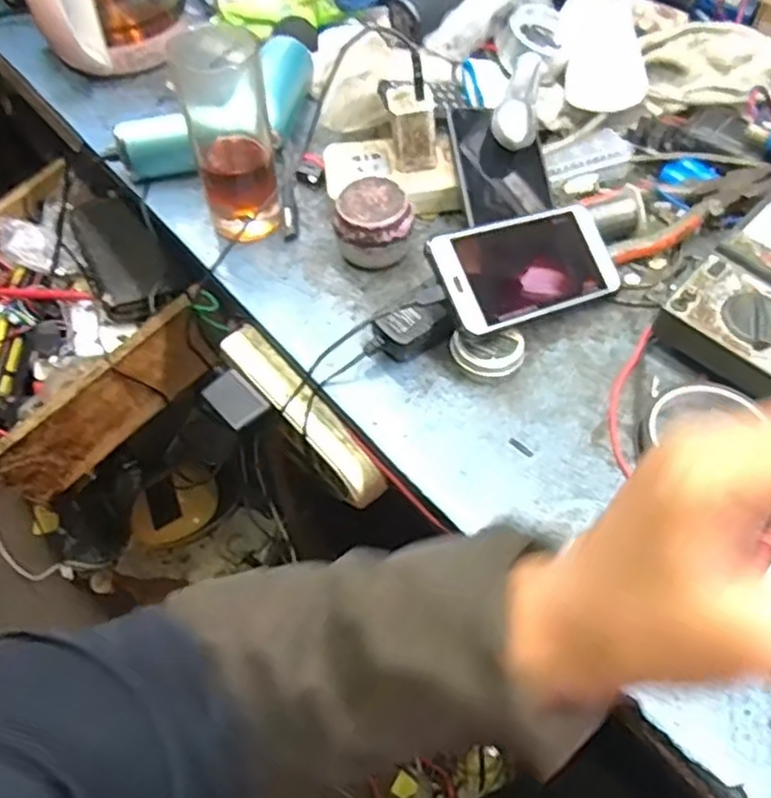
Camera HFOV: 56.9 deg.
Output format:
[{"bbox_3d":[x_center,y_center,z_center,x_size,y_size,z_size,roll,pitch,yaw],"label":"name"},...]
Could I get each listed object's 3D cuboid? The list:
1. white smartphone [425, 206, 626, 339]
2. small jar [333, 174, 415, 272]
[{"bbox_3d":[0.103,-0.096,0.522,0.154,0.013,0.076,-21,84,-29],"label":"white smartphone"},{"bbox_3d":[-0.008,-0.137,0.563,0.061,0.047,0.057,0,53,0],"label":"small jar"}]

